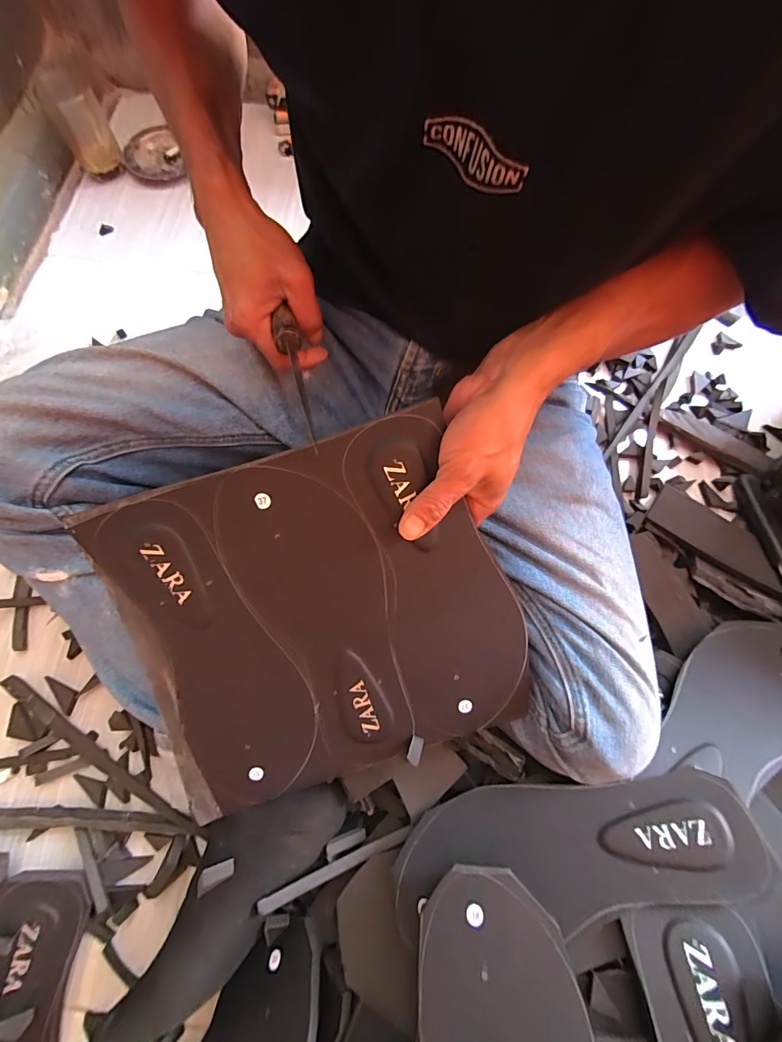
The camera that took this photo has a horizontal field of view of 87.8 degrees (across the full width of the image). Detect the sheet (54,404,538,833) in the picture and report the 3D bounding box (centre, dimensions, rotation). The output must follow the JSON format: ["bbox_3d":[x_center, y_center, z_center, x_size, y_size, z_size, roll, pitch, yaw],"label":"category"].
[{"bbox_3d":[-0.051,0.074,0.294,0.267,0.008,0.248,-18,104,0],"label":"sheet"}]

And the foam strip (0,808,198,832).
[{"bbox_3d":[-0.365,0.274,0.369,0.365,0.016,0.020,1,73,-1],"label":"foam strip"}]

